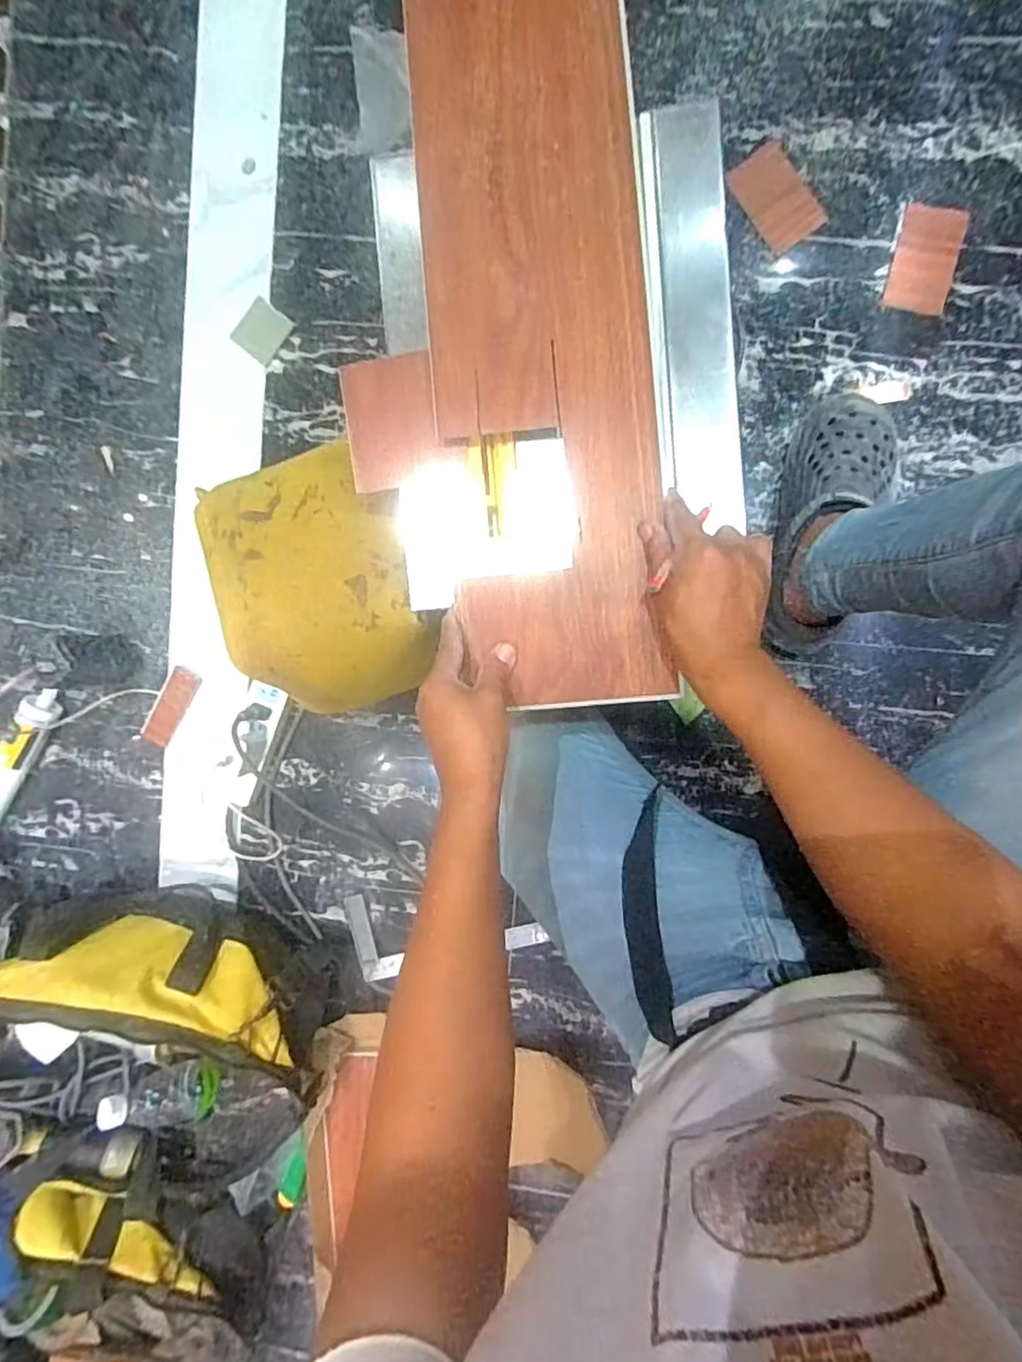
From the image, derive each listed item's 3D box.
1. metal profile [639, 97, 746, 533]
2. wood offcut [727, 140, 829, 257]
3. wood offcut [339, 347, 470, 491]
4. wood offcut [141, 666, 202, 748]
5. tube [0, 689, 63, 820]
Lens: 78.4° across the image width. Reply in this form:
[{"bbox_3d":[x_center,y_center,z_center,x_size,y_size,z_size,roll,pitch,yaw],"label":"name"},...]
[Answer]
[{"bbox_3d":[0.153,-0.300,0.523,0.068,0.028,0.336,-4,95,6],"label":"metal profile"},{"bbox_3d":[0.324,-0.590,0.761,0.070,0.005,0.119,-32,91,8],"label":"wood offcut"},{"bbox_3d":[-0.097,-0.228,0.552,0.100,0.007,0.106,-3,101,15],"label":"wood offcut"},{"bbox_3d":[-0.478,0.036,0.878,0.043,0.010,0.114,30,98,2],"label":"wood offcut"},{"bbox_3d":[-0.692,0.111,0.869,0.048,0.046,0.224,33,96,2],"label":"tube"}]

